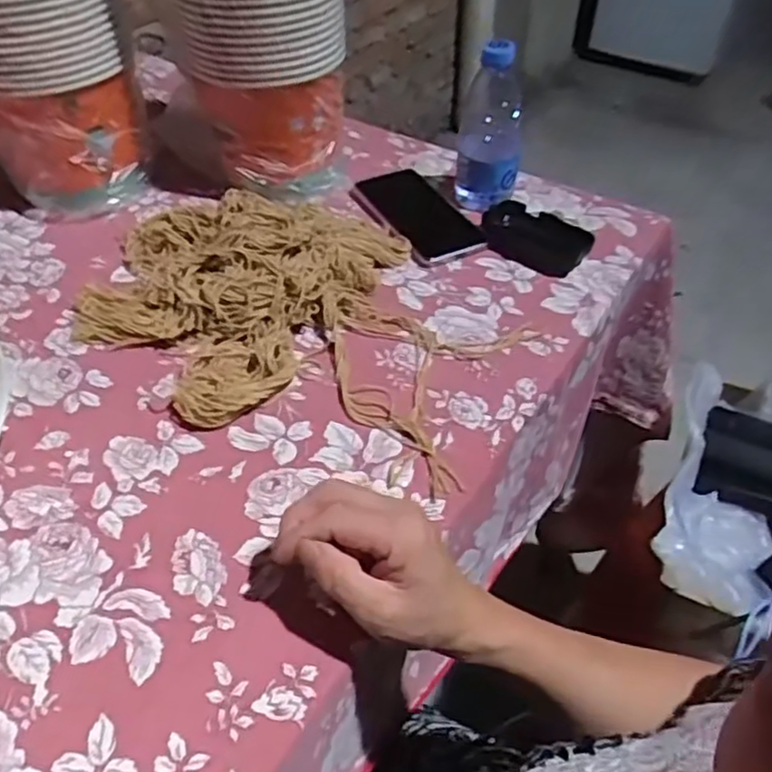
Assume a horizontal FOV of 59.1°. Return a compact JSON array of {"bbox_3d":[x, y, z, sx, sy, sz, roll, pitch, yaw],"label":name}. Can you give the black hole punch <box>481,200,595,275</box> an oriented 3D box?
[{"bbox_3d":[0.146,-0.150,0.679,0.111,0.023,0.069,29,52,25],"label":"black hole punch"}]

